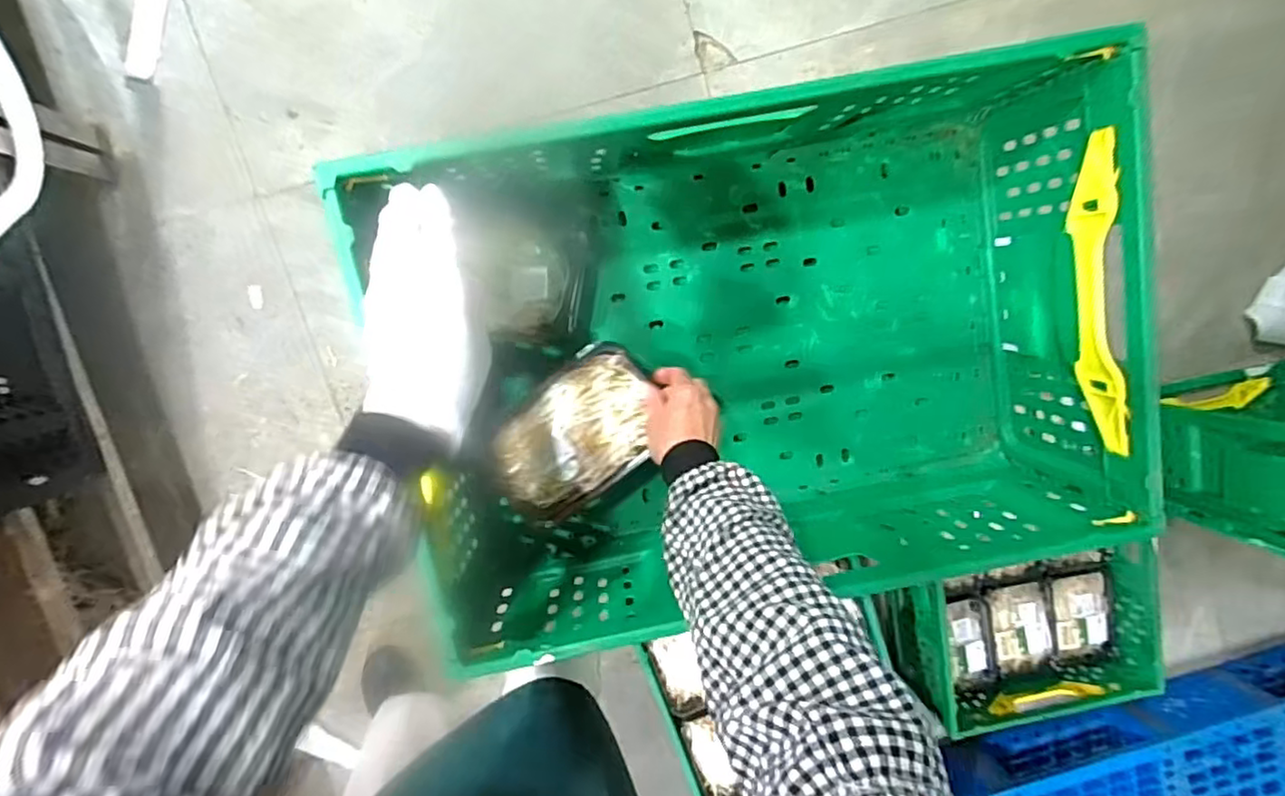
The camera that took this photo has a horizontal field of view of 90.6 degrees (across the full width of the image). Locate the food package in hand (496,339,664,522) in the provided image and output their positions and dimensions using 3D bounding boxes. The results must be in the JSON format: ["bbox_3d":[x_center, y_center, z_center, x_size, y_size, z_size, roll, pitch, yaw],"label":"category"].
[{"bbox_3d":[-0.064,0.038,0.645,0.179,0.032,0.118,-41,99,3],"label":"food package in hand"}]

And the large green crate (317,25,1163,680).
[{"bbox_3d":[0.109,-0.045,0.598,0.610,0.233,0.411,-9,99,-3],"label":"large green crate"}]

